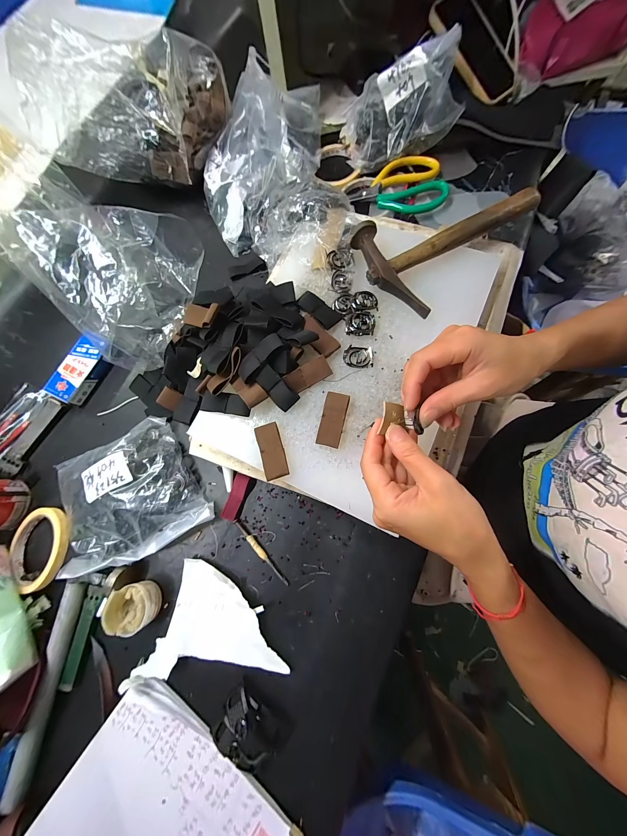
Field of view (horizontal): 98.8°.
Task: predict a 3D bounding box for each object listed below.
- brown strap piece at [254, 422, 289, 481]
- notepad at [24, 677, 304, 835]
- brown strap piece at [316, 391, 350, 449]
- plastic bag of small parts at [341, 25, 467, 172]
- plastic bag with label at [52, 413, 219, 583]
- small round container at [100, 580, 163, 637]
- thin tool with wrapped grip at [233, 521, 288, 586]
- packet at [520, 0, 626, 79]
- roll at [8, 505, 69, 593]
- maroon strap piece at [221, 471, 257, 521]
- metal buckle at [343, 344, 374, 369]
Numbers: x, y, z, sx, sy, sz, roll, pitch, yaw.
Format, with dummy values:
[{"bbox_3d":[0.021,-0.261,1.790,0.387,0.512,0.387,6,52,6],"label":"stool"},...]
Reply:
[{"bbox_3d":[-0.045,0.036,0.295,0.025,0.008,0.060,-17,75,1],"label":"brown strap piece"},{"bbox_3d":[-0.133,0.381,0.237,0.217,0.041,0.148,30,81,12],"label":"notepad"},{"bbox_3d":[0.022,0.001,0.297,0.025,0.004,0.060,12,79,7],"label":"brown strap piece"},{"bbox_3d":[0.126,-0.469,0.407,0.155,0.094,0.115,-9,74,5],"label":"plastic bag of small parts"},{"bbox_3d":[-0.232,0.091,0.327,0.180,0.044,0.159,-26,75,-1],"label":"plastic bag with label"},{"bbox_3d":[-0.199,0.209,0.296,0.044,0.032,0.045,-1,76,6],"label":"small round container"},{"bbox_3d":[-0.062,0.157,0.316,0.094,0.005,0.008,42,83,14],"label":"thin tool with wrapped grip"},{"bbox_3d":[0.408,-0.600,0.413,0.171,0.074,0.068,-6,75,4],"label":"packet"},{"bbox_3d":[-0.333,0.156,0.324,0.082,0.018,0.090,-1,76,6],"label":"roll"},{"bbox_3d":[-0.093,0.099,0.334,0.024,0.012,0.055,17,78,10],"label":"maroon strap piece"},{"bbox_3d":[0.053,-0.072,0.316,0.034,0.006,0.026,9,77,8],"label":"metal buckle"}]

